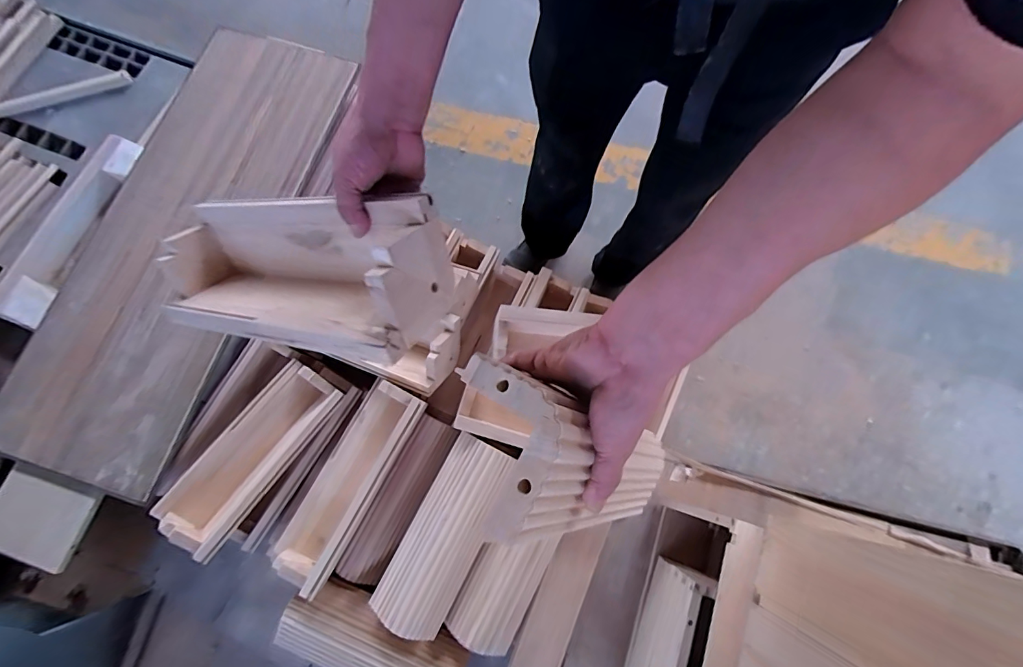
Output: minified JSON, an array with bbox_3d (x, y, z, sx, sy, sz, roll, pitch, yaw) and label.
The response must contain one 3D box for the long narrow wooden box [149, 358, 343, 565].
[{"bbox_3d":[-0.505,0.231,0.895,0.150,0.063,0.368,30,65,8],"label":"long narrow wooden box"}]

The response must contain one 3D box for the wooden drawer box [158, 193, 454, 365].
[{"bbox_3d":[-0.247,-0.066,0.498,0.362,0.078,0.150,10,75,28],"label":"wooden drawer box"}]

